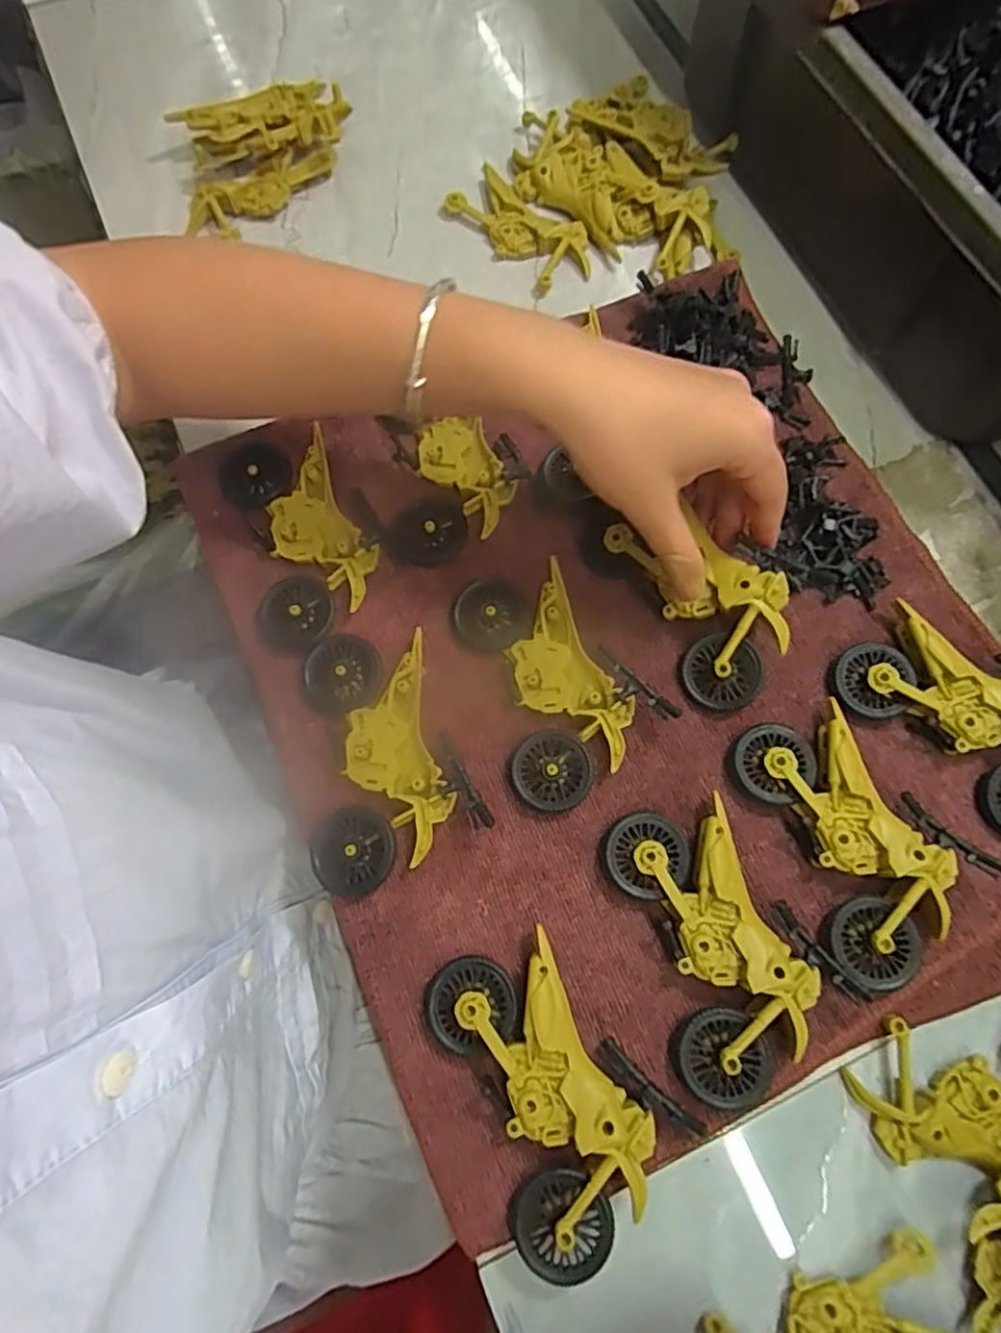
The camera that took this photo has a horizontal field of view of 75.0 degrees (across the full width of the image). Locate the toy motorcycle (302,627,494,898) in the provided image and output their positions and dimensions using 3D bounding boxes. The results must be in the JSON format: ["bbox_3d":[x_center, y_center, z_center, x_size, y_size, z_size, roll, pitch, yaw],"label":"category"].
[{"bbox_3d":[-0.055,0.039,0.304,0.075,0.013,0.114,-16,74,-4],"label":"toy motorcycle"}]

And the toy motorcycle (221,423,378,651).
[{"bbox_3d":[-0.102,-0.068,0.335,0.064,0.014,0.113,-18,75,-5],"label":"toy motorcycle"}]

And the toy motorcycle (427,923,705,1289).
[{"bbox_3d":[0.025,0.170,0.263,0.075,0.021,0.115,-25,75,-7],"label":"toy motorcycle"}]

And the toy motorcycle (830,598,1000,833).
[{"bbox_3d":[0.221,0.018,0.305,0.112,0.022,0.074,38,78,10],"label":"toy motorcycle"}]

